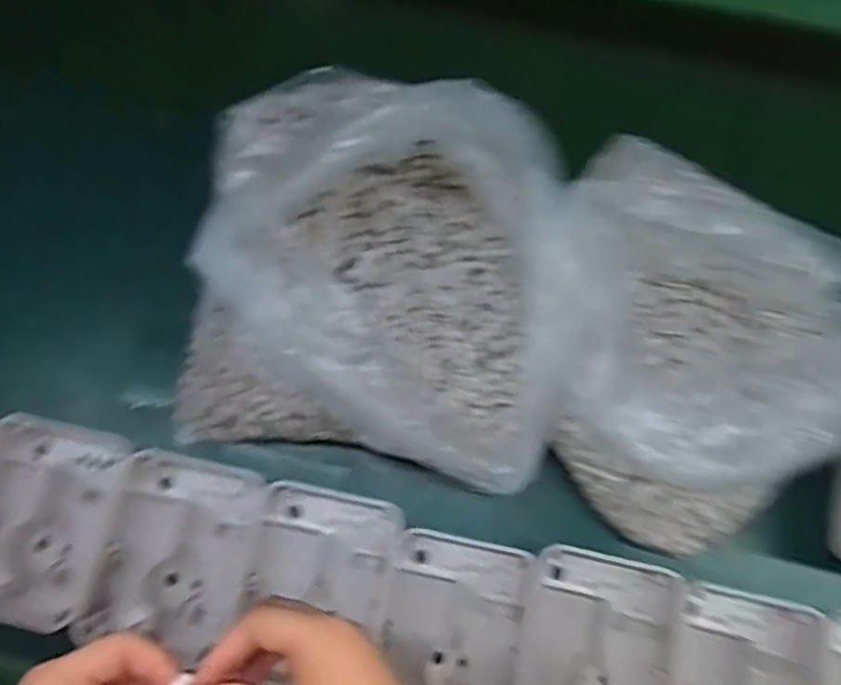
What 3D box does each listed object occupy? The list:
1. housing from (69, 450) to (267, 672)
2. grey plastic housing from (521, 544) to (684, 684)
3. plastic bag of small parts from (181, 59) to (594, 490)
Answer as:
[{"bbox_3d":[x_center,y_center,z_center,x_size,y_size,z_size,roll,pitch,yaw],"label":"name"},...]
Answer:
[{"bbox_3d":[-0.169,0.147,0.462,0.100,0.041,0.127,14,74,4],"label":"housing"},{"bbox_3d":[0.123,0.213,0.444,0.099,0.039,0.129,13,74,4],"label":"grey plastic housing"},{"bbox_3d":[-0.026,-0.039,0.446,0.274,0.146,0.237,13,74,4],"label":"plastic bag of small parts"}]

